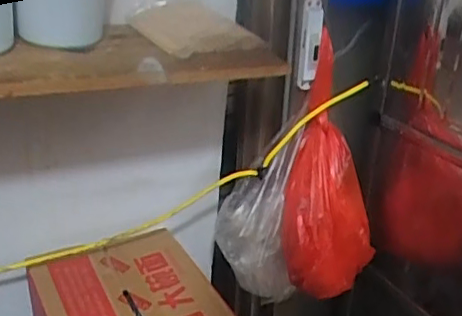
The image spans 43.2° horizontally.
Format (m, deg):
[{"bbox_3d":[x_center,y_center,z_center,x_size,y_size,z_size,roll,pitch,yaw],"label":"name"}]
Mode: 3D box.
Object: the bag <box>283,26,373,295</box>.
[{"bbox_3d":[0.161,0.021,0.959,0.183,0.406,0.109,2,-12,-6],"label":"bag"}]

